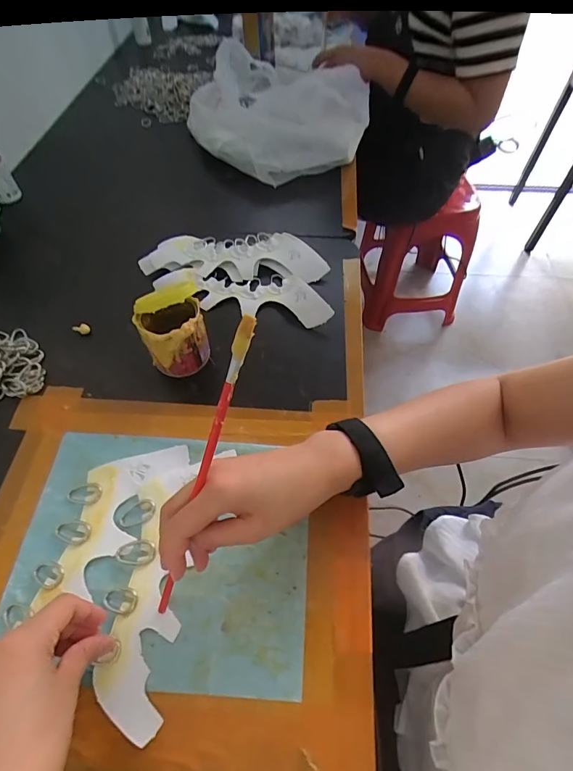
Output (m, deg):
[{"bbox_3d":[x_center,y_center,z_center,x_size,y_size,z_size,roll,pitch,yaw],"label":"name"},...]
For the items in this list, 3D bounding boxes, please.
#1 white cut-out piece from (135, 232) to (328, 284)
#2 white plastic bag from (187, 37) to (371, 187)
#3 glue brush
[{"bbox_3d":[-0.070,-0.182,0.559,0.243,0.021,0.074,3,57,0],"label":"white cut-out piece"},{"bbox_3d":[-0.024,-0.525,0.745,0.302,0.121,0.348,-14,59,-10],"label":"white plastic bag"},{"bbox_3d":[-0.061,0.069,0.283,0.008,0.251,0.008,26,23,14],"label":"glue brush"}]

